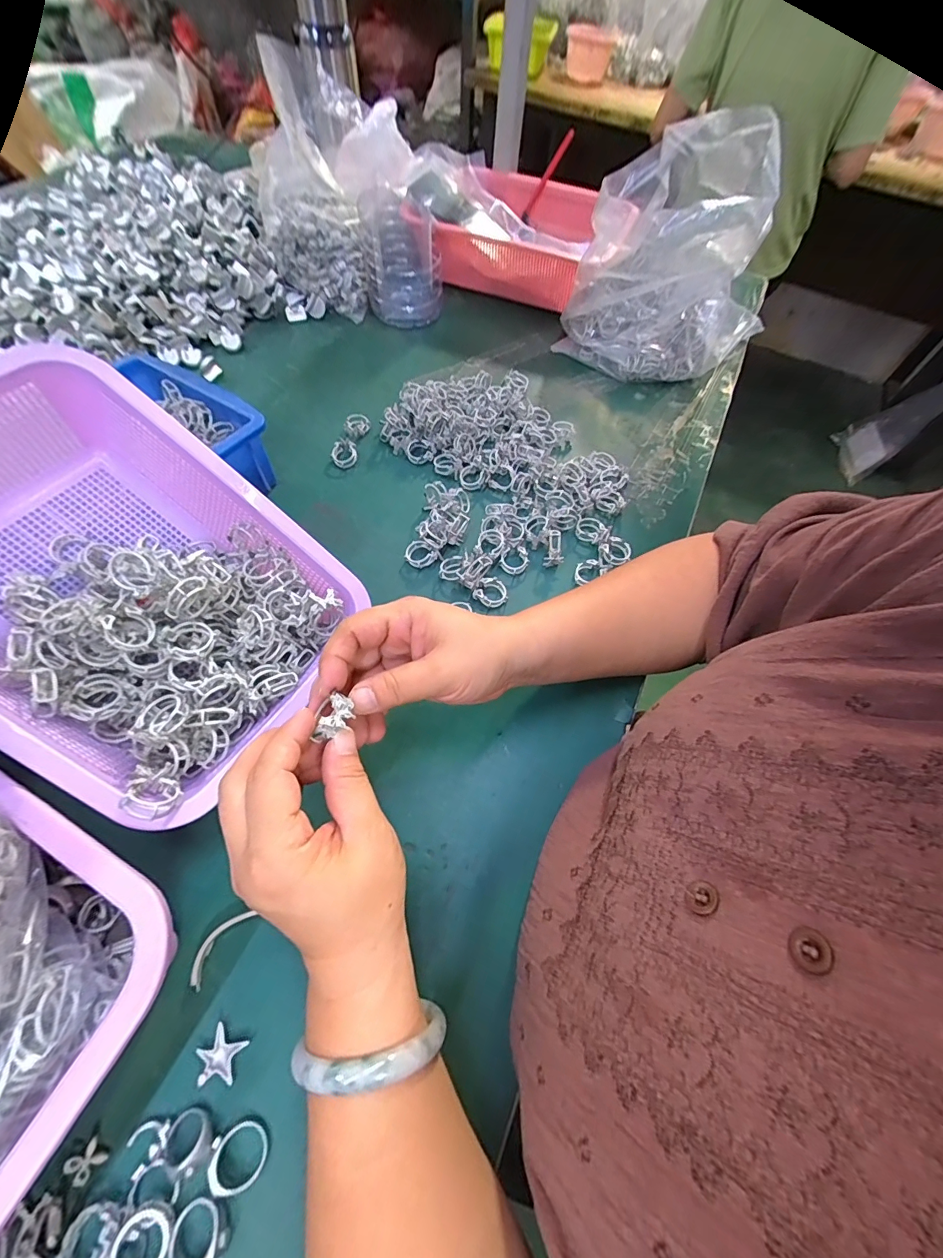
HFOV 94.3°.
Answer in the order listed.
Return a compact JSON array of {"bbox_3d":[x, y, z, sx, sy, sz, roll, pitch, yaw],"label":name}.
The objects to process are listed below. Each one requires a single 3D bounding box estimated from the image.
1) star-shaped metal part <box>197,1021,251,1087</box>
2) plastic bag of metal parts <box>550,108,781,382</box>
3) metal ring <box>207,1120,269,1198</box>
[{"bbox_3d":[-0.133,0.226,0.230,0.023,0.004,0.022,21,61,8],"label":"star-shaped metal part"},{"bbox_3d":[0.254,-0.454,0.535,0.210,0.214,0.241,30,63,13],"label":"plastic bag of metal parts"},{"bbox_3d":[-0.113,0.256,0.212,0.025,0.004,0.023,14,43,-14],"label":"metal ring"}]

